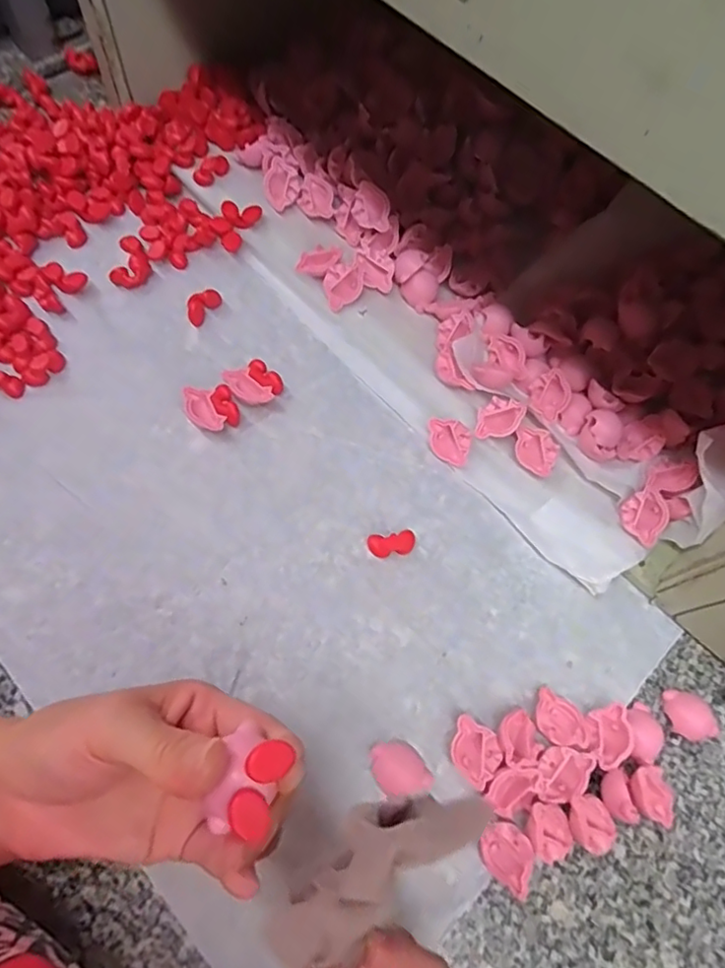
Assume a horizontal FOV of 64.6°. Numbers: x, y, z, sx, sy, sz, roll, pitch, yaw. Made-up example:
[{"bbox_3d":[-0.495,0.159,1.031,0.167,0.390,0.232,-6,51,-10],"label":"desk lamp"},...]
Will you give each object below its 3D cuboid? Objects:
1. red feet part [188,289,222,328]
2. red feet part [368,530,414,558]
[{"bbox_3d":[-0.122,-0.135,0.437,0.014,0.012,0.032,35,69,7],"label":"red feet part"},{"bbox_3d":[0.020,0.040,0.384,0.032,0.008,0.016,-8,70,-9],"label":"red feet part"}]

